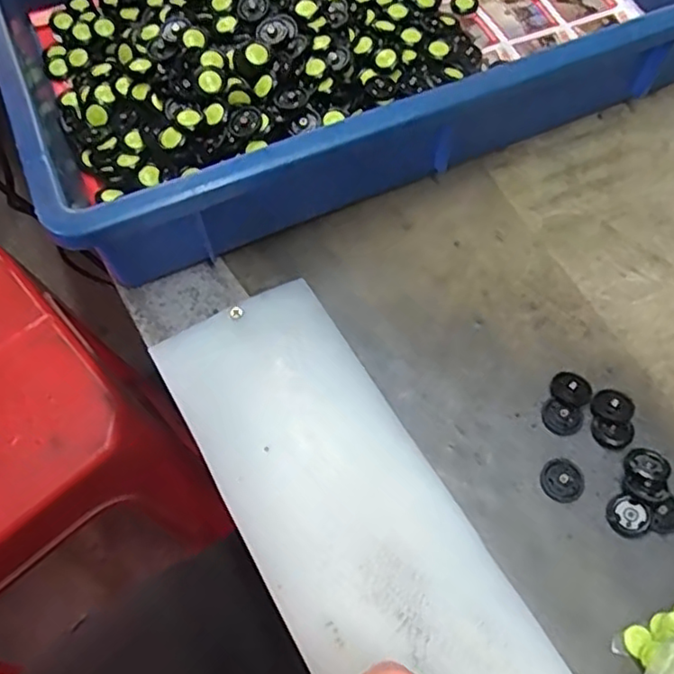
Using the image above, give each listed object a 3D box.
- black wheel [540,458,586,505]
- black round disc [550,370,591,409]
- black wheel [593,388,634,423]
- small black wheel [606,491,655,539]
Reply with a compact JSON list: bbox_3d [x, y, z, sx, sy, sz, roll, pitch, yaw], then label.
[{"bbox_3d":[0.110,0.069,0.313,0.020,0.006,0.020,-1,62,2],"label":"black wheel"},{"bbox_3d":[0.122,0.027,0.334,0.020,0.005,0.017,26,66,15],"label":"black round disc"},{"bbox_3d":[0.140,0.036,0.328,0.019,0.006,0.018,-1,62,2],"label":"black wheel"},{"bbox_3d":[0.138,0.084,0.304,0.020,0.005,0.019,-1,62,2],"label":"small black wheel"}]

